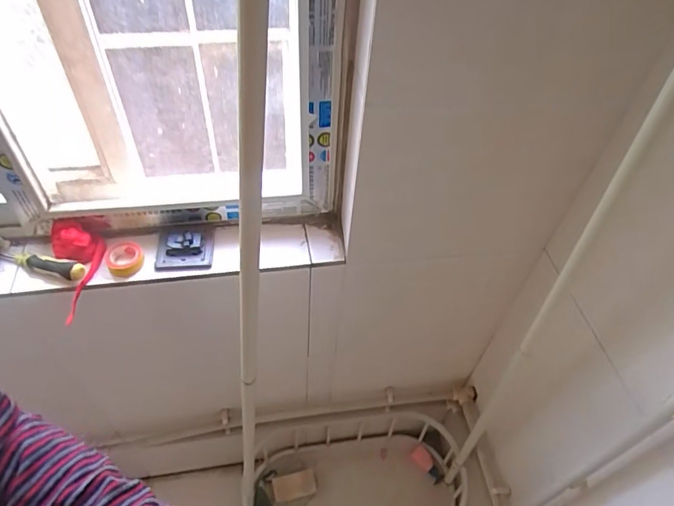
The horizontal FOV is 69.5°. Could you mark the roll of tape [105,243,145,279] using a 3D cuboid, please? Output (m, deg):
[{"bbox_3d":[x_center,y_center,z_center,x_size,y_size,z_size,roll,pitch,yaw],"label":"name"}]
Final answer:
[{"bbox_3d":[-0.332,0.011,0.763,0.052,0.019,0.062,-7,51,-9],"label":"roll of tape"}]

